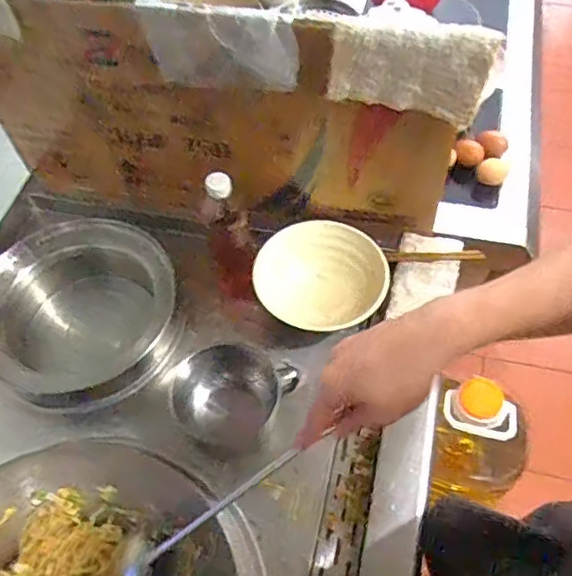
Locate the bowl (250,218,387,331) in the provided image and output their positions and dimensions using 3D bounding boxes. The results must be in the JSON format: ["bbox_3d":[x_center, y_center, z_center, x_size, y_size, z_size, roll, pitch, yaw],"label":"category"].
[{"bbox_3d":[0.058,-0.018,0.959,0.197,0.061,0.200,-2,55,2],"label":"bowl"}]

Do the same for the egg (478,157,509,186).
[{"bbox_3d":[0.364,-0.202,1.059,0.052,0.043,0.046,19,59,15],"label":"egg"}]

